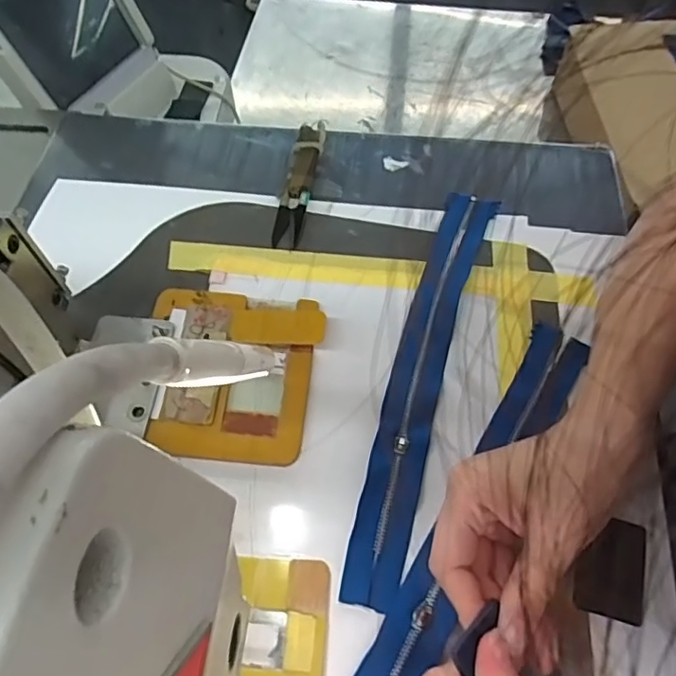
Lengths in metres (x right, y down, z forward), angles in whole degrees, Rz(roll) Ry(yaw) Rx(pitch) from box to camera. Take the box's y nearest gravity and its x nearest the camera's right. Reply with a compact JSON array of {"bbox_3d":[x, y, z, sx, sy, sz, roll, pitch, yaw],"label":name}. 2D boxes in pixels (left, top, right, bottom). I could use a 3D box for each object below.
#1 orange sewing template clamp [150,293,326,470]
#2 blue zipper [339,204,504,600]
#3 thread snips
[{"bbox_3d":[-0.068,0.019,0.361,0.107,0.015,0.112,4,61,4],"label":"orange sewing template clamp"},{"bbox_3d":[0.055,0.017,0.367,0.036,0.004,0.286,15,62,10],"label":"blue zipper"},{"bbox_3d":[-0.029,-0.120,0.440,0.021,0.014,0.112,9,61,7],"label":"thread snips"}]

